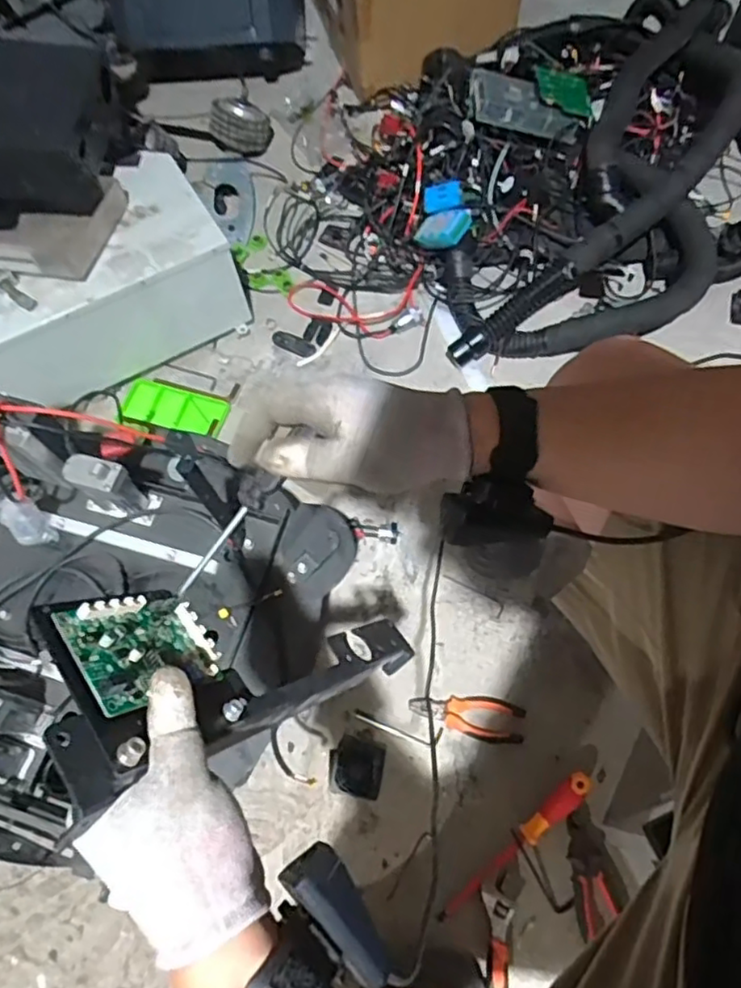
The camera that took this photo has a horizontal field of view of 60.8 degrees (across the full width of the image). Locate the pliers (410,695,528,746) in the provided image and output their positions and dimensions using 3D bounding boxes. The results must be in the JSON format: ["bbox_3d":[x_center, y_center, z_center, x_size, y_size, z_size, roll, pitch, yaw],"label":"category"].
[{"bbox_3d":[0.134,0.309,0.885,0.157,0.018,0.059,8,65,9],"label":"pliers"}]

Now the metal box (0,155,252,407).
[{"bbox_3d":[-0.459,-0.341,1.086,0.427,0.195,0.243,-34,67,-11],"label":"metal box"}]

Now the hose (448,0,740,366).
[{"bbox_3d":[0.525,-0.530,1.111,0.373,0.216,0.852,29,70,17],"label":"hose"}]

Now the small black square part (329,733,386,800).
[{"bbox_3d":[-0.019,0.372,0.865,0.073,0.021,0.072,11,66,10],"label":"small black square part"}]

